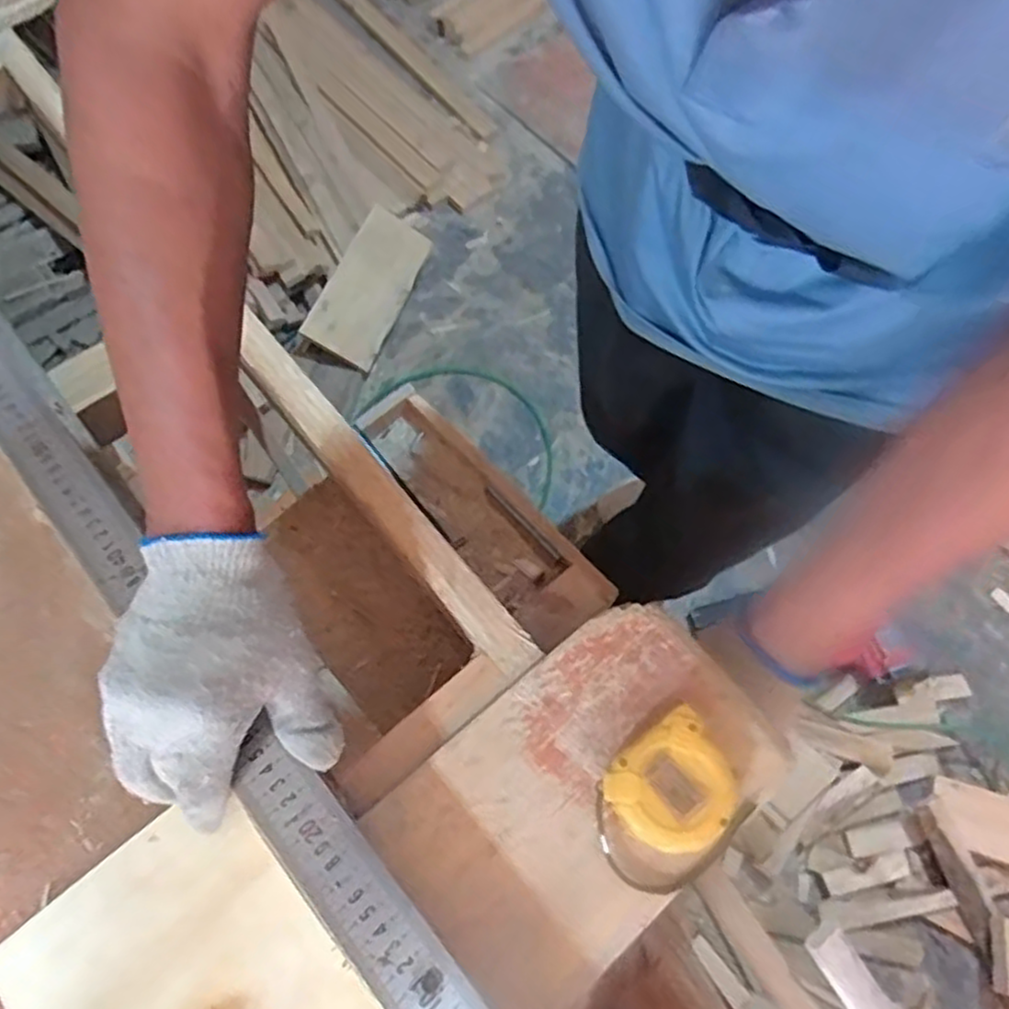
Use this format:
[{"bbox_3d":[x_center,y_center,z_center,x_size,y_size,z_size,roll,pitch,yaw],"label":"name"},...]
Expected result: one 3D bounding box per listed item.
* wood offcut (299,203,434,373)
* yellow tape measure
[{"bbox_3d":[-0.249,-0.415,1.347,0.138,0.025,0.319,36,62,-32],"label":"wood offcut"},{"bbox_3d":[0.092,0.159,0.405,0.072,0.033,0.060,-35,71,-14],"label":"yellow tape measure"}]

